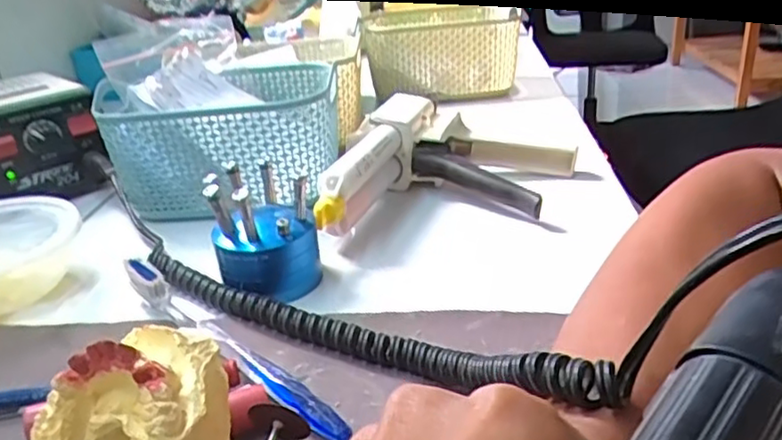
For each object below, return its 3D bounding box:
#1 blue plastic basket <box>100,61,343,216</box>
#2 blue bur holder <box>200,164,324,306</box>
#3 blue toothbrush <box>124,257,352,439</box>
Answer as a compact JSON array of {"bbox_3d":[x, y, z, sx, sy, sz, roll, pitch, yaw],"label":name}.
[{"bbox_3d":[-0.120,-0.063,0.506,0.156,0.081,0.122,-5,26,1],"label":"blue plastic basket"},{"bbox_3d":[-0.073,0.001,0.375,0.057,0.067,0.054,-11,27,-12],"label":"blue bur holder"},{"bbox_3d":[-0.082,0.058,0.317,0.181,0.023,0.011,20,36,41],"label":"blue toothbrush"}]

